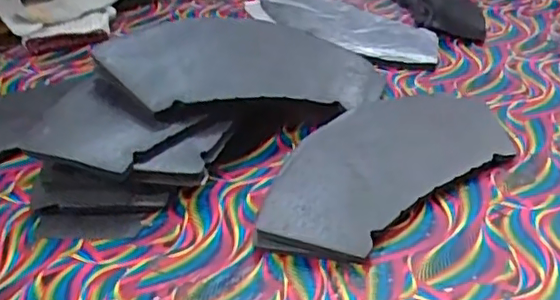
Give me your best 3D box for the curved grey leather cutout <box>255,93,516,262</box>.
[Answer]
[{"bbox_3d":[0.072,0.005,0.392,0.217,0.022,0.090,-27,42,-32],"label":"curved grey leather cutout"}]

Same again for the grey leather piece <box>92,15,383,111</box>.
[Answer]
[{"bbox_3d":[-0.019,-0.065,0.430,0.207,0.009,0.082,-1,55,-25],"label":"grey leather piece"}]

